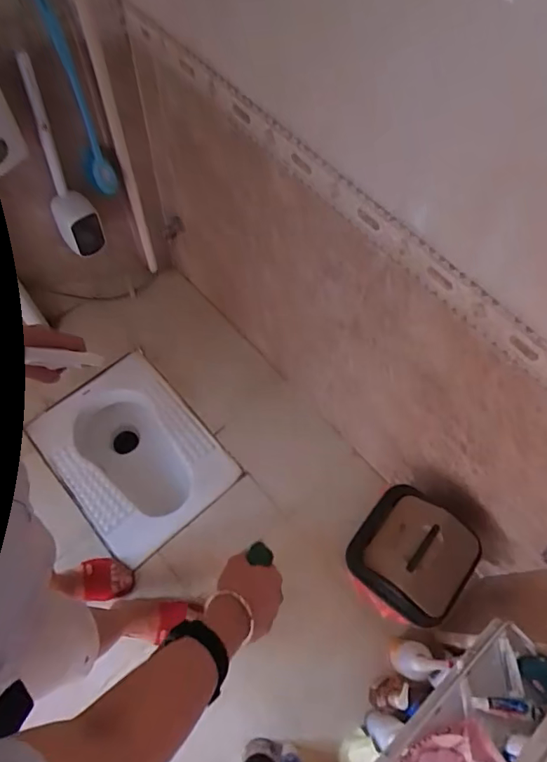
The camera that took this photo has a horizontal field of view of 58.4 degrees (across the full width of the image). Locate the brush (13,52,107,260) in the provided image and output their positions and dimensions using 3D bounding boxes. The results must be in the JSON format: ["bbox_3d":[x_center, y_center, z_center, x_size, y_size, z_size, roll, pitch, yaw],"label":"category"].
[{"bbox_3d":[-0.465,-0.443,1.048,0.090,0.384,0.124,-26,68,-14],"label":"brush"}]

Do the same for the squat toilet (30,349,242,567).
[{"bbox_3d":[-0.392,0.215,1.400,0.372,0.218,0.519,-37,72,-18],"label":"squat toilet"}]

